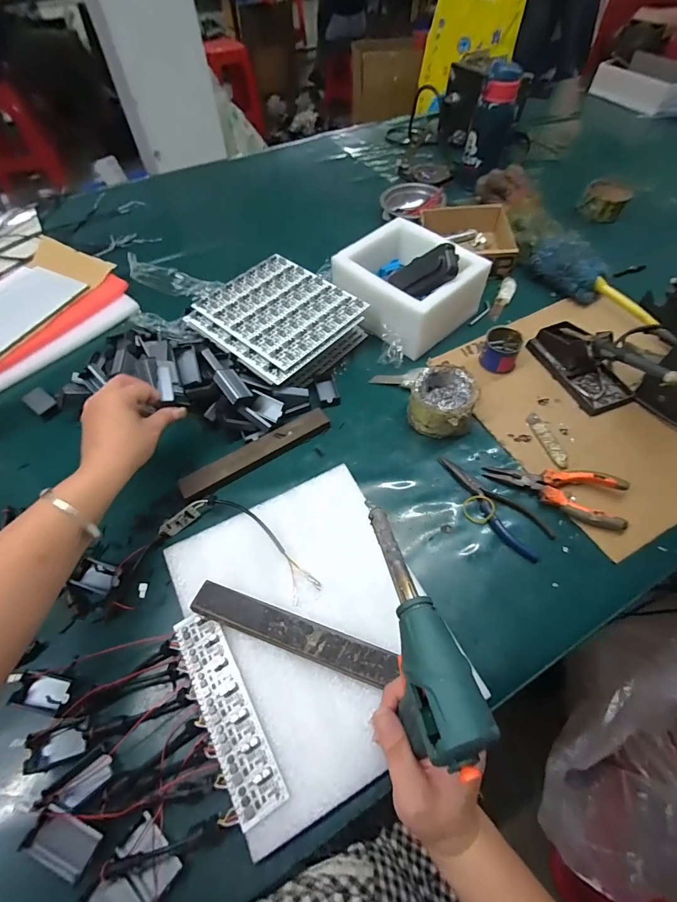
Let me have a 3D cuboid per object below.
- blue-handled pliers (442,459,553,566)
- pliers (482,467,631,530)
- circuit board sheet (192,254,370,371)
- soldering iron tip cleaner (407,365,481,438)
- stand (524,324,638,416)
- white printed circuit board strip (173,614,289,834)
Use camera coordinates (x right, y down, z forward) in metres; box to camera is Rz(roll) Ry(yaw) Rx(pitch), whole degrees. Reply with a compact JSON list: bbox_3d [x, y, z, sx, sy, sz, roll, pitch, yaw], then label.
[{"bbox_3d":[0.183,0.062,0.466,0.051,0.015,0.153,-31,62,-19],"label":"blue-handled pliers"},{"bbox_3d":[0.256,0.040,0.457,0.148,0.027,0.056,21,59,13],"label":"pliers"},{"bbox_3d":[-0.088,-0.217,0.579,0.203,0.006,0.169,37,66,22],"label":"circuit board sheet"},{"bbox_3d":[0.139,-0.064,0.521,0.082,0.057,0.083,0,57,0],"label":"soldering iron tip cleaner"},{"bbox_3d":[0.349,-0.128,0.546,0.080,0.050,0.150,-18,58,-11],"label":"stand"},{"bbox_3d":[-0.102,0.229,0.348,0.042,0.011,0.171,-27,61,-16],"label":"white printed circuit board strip"}]

